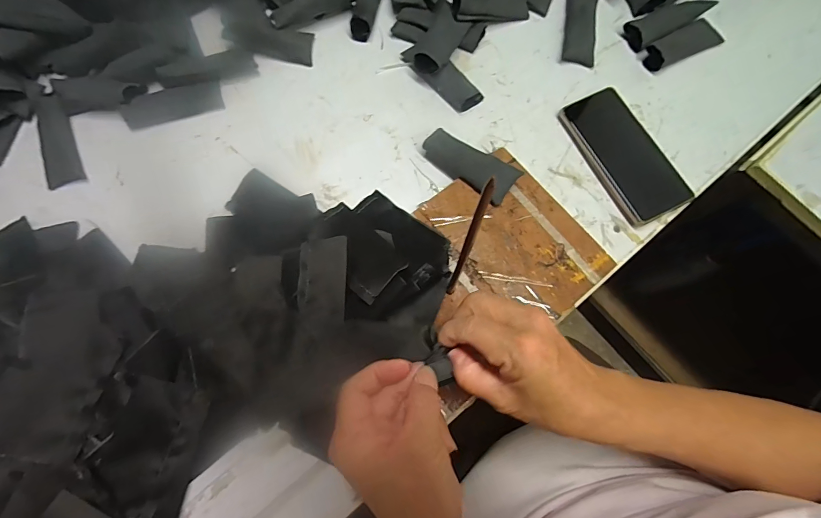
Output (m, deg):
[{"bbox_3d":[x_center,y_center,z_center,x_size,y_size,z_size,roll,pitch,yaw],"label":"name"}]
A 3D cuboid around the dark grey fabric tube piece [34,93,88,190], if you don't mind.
[{"bbox_3d":[-0.390,-0.133,0.425,0.040,0.013,0.103,-15,89,-4],"label":"dark grey fabric tube piece"}]

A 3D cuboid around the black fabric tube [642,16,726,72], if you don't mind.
[{"bbox_3d":[0.329,-0.261,0.465,0.101,0.025,0.033,-26,75,-8],"label":"black fabric tube"}]

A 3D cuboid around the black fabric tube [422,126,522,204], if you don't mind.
[{"bbox_3d":[0.061,-0.101,0.412,0.103,0.028,0.035,35,77,10],"label":"black fabric tube"}]

